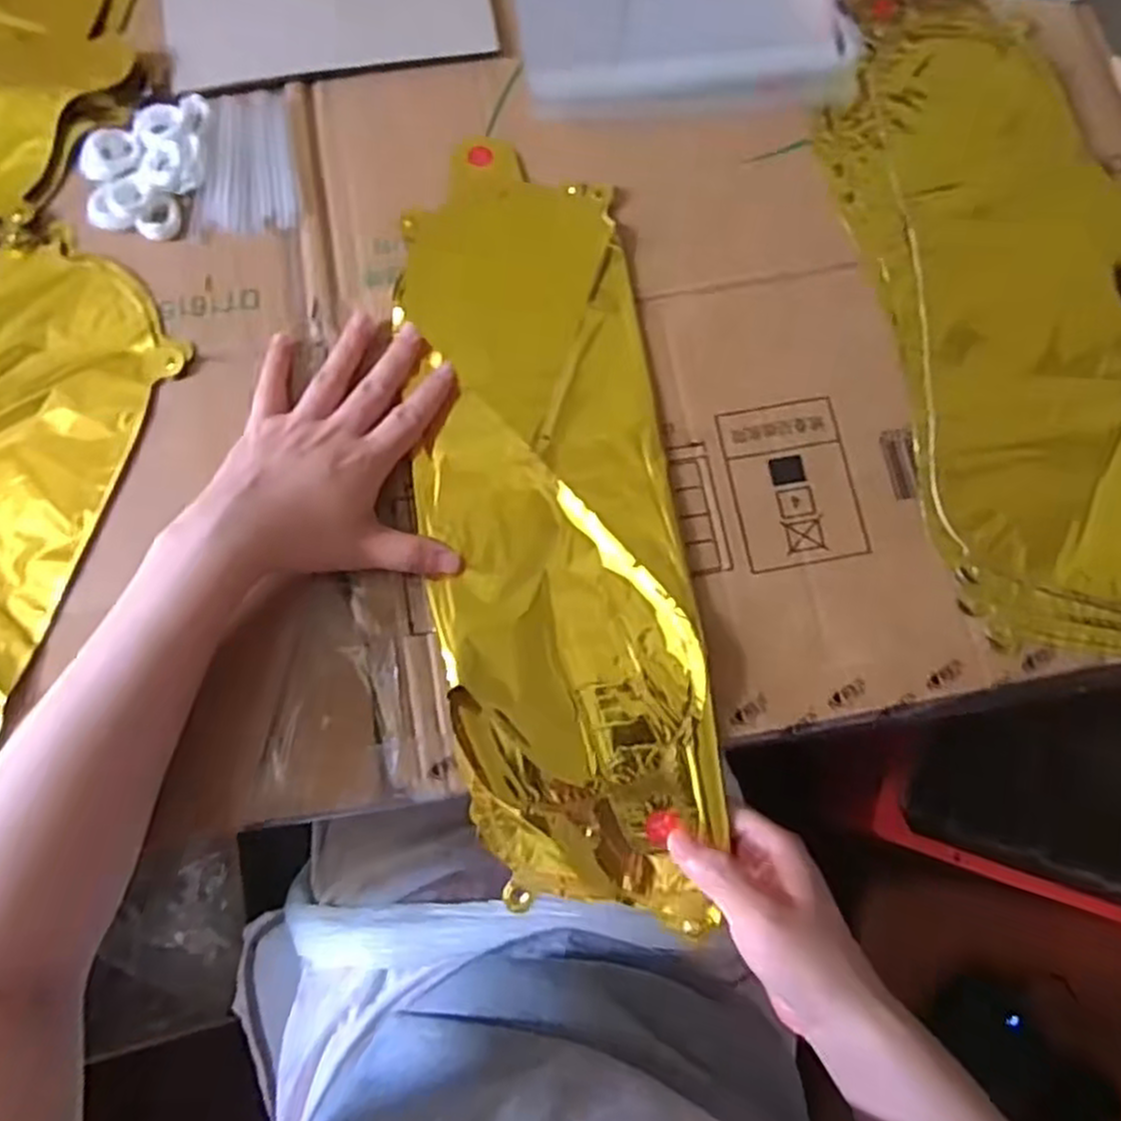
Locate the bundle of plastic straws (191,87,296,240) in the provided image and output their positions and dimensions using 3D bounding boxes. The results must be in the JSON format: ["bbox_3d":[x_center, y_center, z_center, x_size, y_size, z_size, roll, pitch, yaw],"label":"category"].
[{"bbox_3d":[-0.187,-0.236,0.450,0.059,0.009,0.092,-8,78,-3],"label":"bundle of plastic straws"}]

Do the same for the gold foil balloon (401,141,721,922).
[{"bbox_3d":[-0.004,-0.031,0.409,0.132,0.024,0.407,-8,79,-3],"label":"gold foil balloon"}]

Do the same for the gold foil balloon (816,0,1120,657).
[{"bbox_3d":[0.274,-0.145,0.431,0.201,0.015,0.431,-15,79,-5],"label":"gold foil balloon"}]

